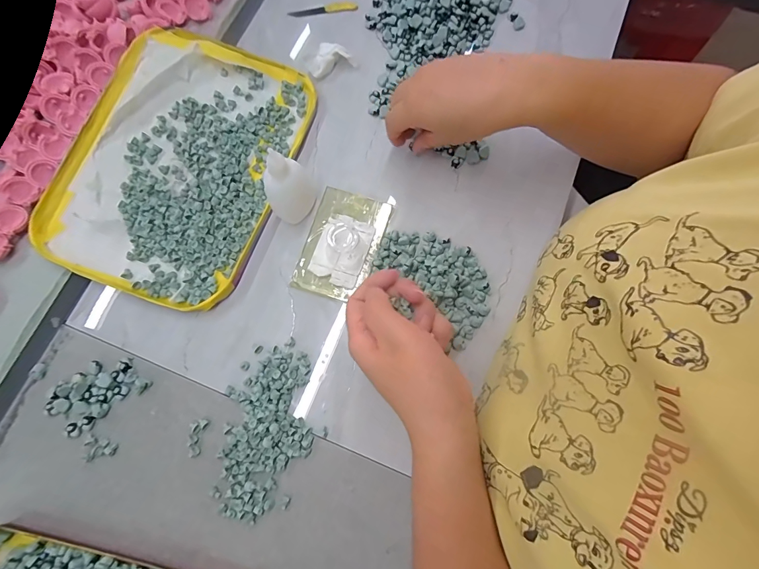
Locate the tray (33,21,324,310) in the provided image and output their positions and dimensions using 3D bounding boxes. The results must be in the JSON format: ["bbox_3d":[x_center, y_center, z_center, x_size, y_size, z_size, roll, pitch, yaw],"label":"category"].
[{"bbox_3d":[-0.200,-0.125,0.370,0.205,0.017,0.271,18,77,3],"label":"tray"}]

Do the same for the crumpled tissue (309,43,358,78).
[{"bbox_3d":[-0.050,-0.240,0.400,0.042,0.017,0.040,20,77,4],"label":"crumpled tissue"}]

